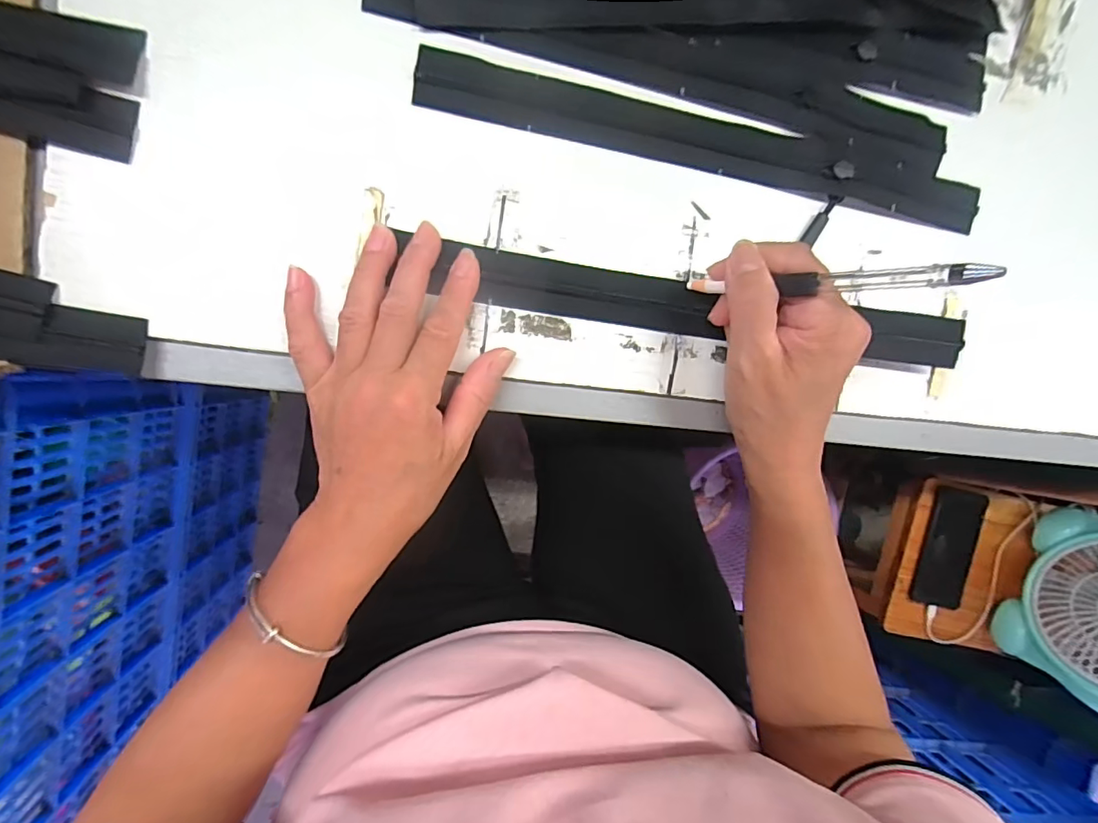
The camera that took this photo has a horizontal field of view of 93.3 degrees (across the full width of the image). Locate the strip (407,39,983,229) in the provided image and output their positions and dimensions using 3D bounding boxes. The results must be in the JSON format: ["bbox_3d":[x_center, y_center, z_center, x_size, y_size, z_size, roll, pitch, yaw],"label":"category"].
[{"bbox_3d":[0.102,-0.157,0.305,0.350,0.009,0.035,9,95,-9],"label":"strip"}]

